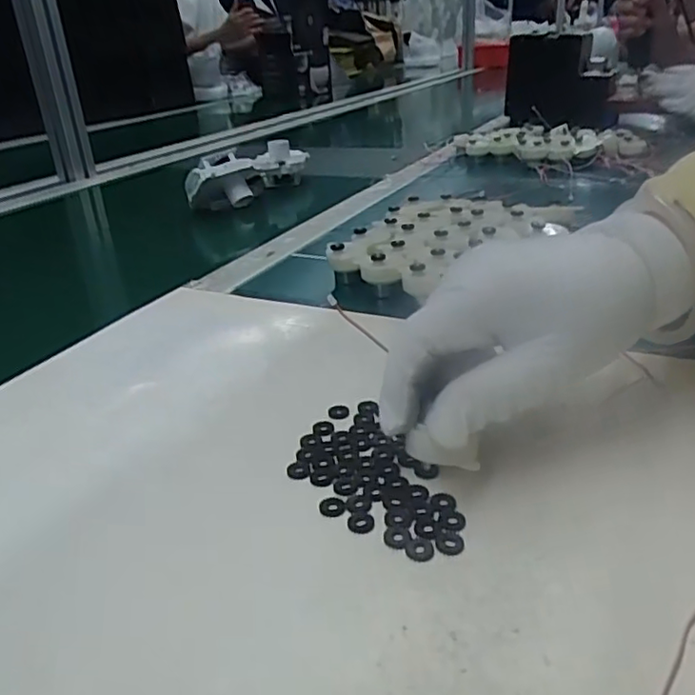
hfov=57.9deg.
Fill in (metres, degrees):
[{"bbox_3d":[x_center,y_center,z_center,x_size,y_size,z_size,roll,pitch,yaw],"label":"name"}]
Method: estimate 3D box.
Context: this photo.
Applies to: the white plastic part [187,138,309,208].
[{"bbox_3d":[-0.117,-0.212,0.757,0.054,0.061,0.199,12,31,28],"label":"white plastic part"}]

